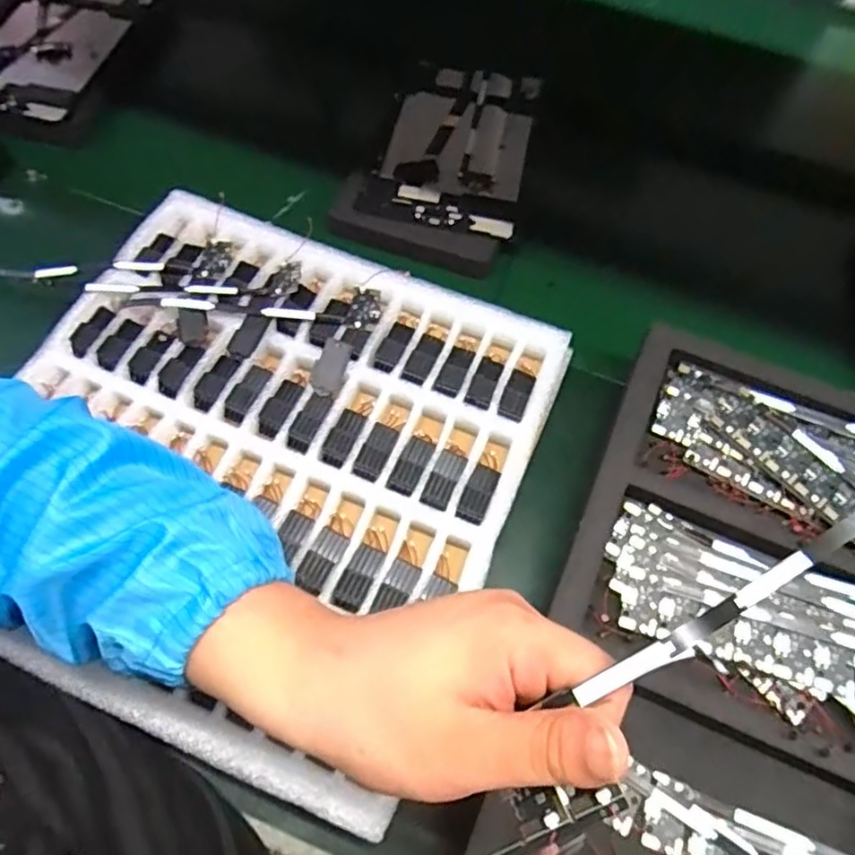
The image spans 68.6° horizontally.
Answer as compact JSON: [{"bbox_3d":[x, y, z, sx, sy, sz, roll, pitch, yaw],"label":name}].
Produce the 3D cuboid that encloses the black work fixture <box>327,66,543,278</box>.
[{"bbox_3d":[0.028,-0.272,0.623,0.159,0.021,0.284,21,64,7],"label":"black work fixture"}]

